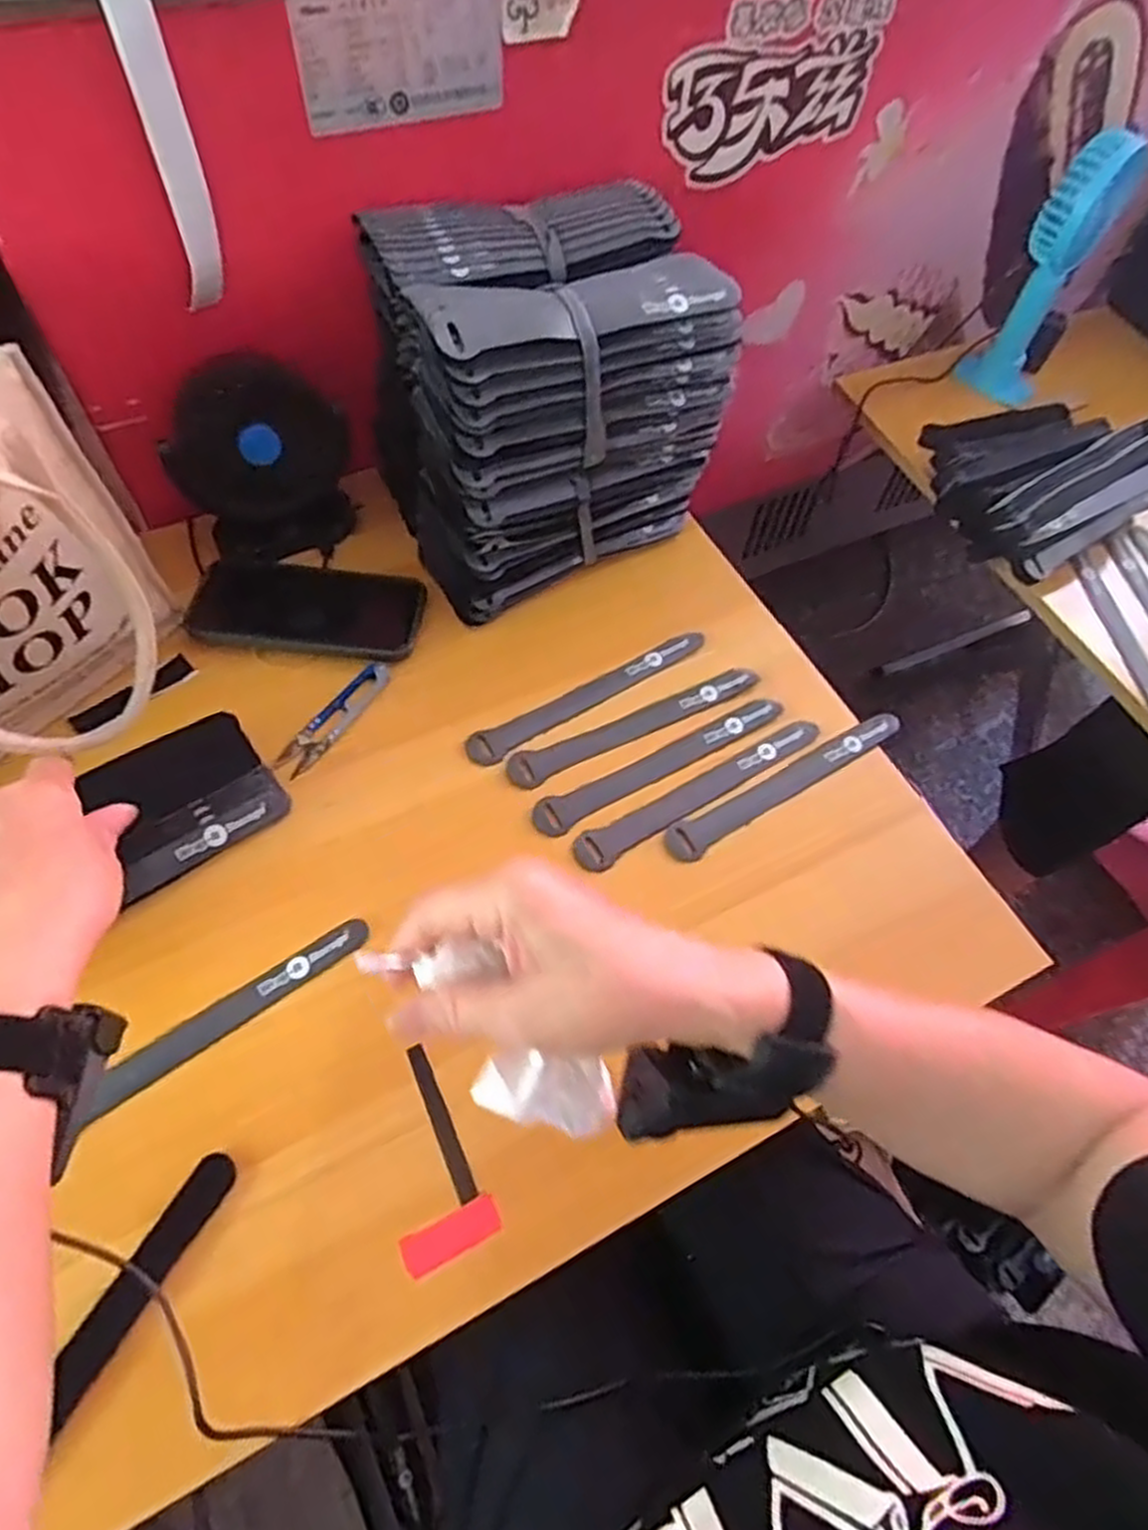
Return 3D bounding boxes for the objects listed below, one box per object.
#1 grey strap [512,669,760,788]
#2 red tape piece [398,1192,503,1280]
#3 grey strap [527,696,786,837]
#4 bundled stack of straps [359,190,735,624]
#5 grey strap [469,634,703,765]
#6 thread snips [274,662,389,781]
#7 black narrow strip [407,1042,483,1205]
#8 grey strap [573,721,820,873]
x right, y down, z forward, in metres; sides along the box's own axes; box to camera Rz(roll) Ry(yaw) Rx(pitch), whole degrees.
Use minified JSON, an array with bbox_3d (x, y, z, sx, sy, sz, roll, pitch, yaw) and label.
[{"bbox_3d":[0.045,-0.030,0.560,0.194,0.010,0.024,-23,64,-15],"label":"grey strap"},{"bbox_3d":[-0.062,0.240,0.406,0.050,0.004,0.019,-23,64,-15],"label":"red tape piece"},{"bbox_3d":[0.060,-0.003,0.546,0.193,0.007,0.024,-26,65,-17],"label":"grey strap"},{"bbox_3d":[-0.022,-0.263,0.575,0.213,0.189,0.181,-23,64,-15],"label":"bundled stack of straps"},{"bbox_3d":[0.014,-0.051,0.572,0.199,0.007,0.022,-28,69,-19],"label":"grey strap"},{"bbox_3d":[-0.168,-0.033,0.552,0.028,0.012,0.101,27,62,12],"label":"thread snips"},{"bbox_3d":[-0.072,0.192,0.431,0.011,0.004,0.083,-23,67,-10],"label":"black narrow strip"},{"bbox_3d":[0.087,0.019,0.540,0.195,0.011,0.026,-26,69,-18],"label":"grey strap"}]

